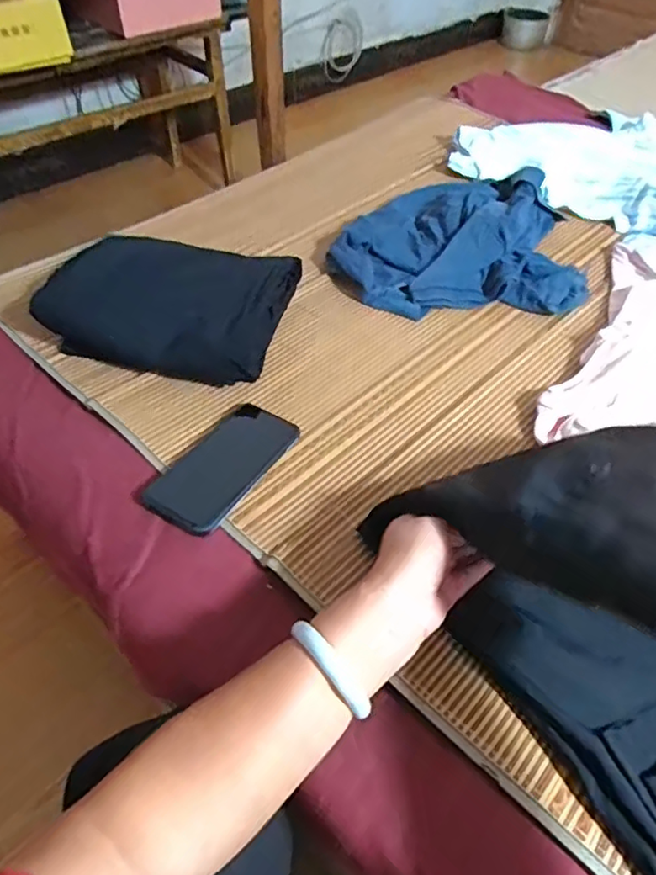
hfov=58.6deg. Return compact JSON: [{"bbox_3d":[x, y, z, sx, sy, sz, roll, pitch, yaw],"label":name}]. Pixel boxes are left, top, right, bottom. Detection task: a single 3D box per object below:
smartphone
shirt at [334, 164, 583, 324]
[{"bbox_3d":[-0.102,0.025,0.588,0.082,0.011,0.163,27,54,19],"label":"smartphone"},{"bbox_3d":[0.177,-0.287,0.838,0.350,0.061,0.280,-2,50,-4],"label":"shirt"}]

